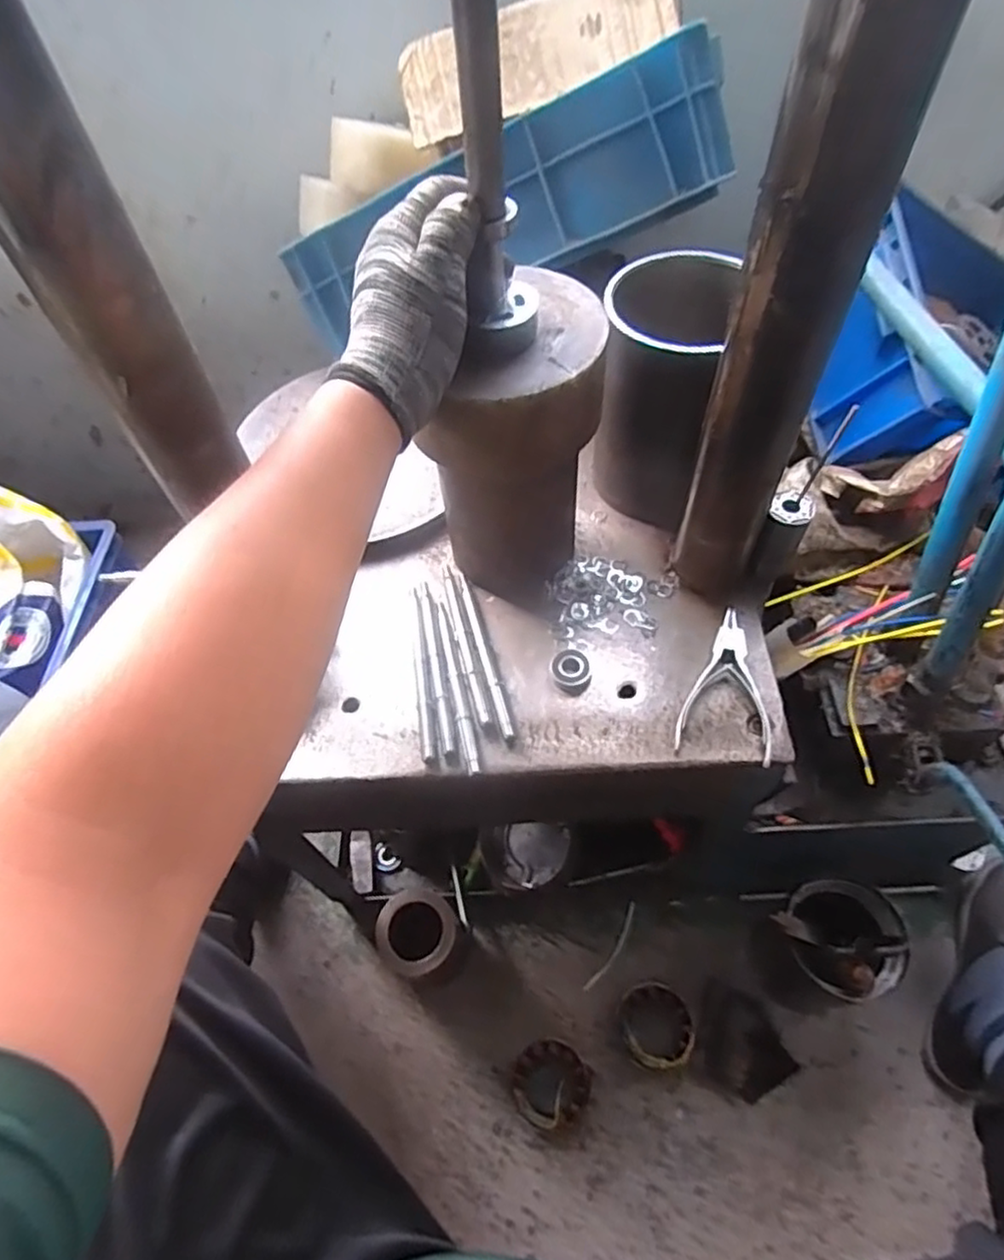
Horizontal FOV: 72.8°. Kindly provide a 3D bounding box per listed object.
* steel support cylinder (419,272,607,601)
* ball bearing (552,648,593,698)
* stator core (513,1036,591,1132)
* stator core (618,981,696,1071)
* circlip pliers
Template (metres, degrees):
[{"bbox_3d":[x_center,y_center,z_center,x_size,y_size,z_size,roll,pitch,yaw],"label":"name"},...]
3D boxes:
[{"bbox_3d":[0.005,-0.140,0.541,0.136,0.210,0.128,8,58,9],"label":"steel support cylinder"},{"bbox_3d":[0.056,0.033,0.556,0.032,0.011,0.038,-4,57,1],"label":"ball bearing"},{"bbox_3d":[0.055,0.511,0.768,0.083,0.044,0.082,-2,57,3],"label":"stator core"},{"bbox_3d":[0.178,0.453,0.780,0.085,0.039,0.089,-8,57,-1],"label":"stator core"},{"bbox_3d":[0.177,0.039,0.541,0.068,0.014,0.130,8,58,9],"label":"circlip pliers"}]

